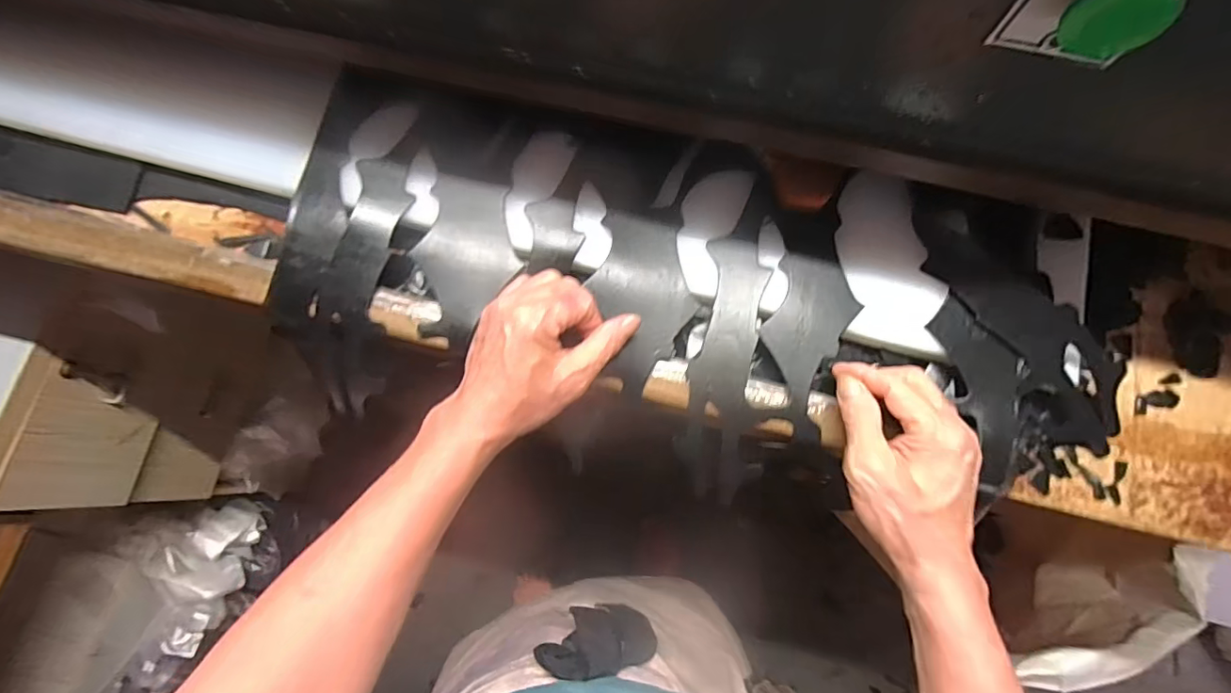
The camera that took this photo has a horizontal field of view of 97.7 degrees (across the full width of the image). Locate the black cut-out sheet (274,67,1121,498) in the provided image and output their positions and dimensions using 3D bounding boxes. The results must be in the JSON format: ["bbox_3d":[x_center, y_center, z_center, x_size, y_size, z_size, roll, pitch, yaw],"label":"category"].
[{"bbox_3d":[0.052,-0.034,0.406,0.617,0.039,0.232,13,83,5],"label":"black cut-out sheet"}]

